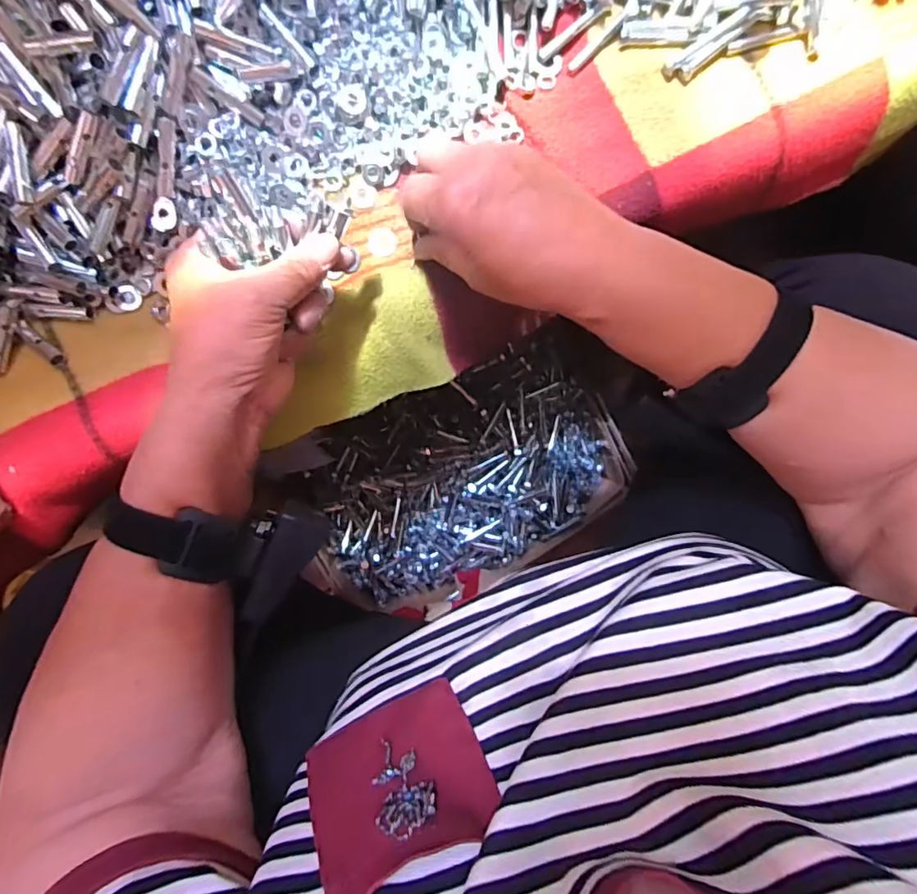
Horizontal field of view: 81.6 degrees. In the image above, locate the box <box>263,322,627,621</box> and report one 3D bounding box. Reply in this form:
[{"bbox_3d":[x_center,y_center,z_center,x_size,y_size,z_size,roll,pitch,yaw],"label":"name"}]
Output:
[{"bbox_3d":[-0.004,0.046,0.643,0.373,0.110,0.242,-24,95,-2],"label":"box"}]

